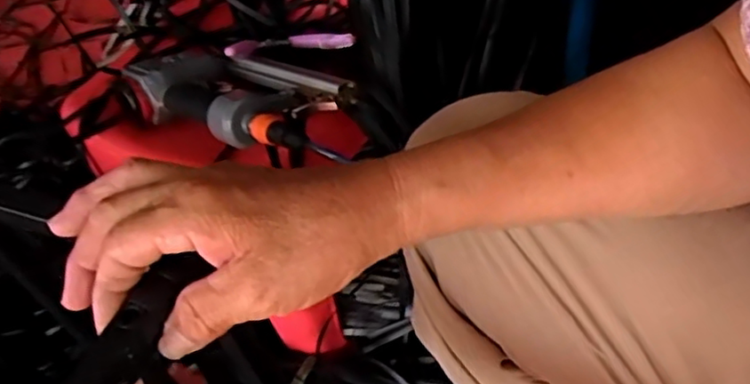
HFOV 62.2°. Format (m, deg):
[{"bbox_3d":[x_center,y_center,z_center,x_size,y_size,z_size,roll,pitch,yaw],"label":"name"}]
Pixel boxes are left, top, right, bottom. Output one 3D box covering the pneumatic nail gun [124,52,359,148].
[{"bbox_3d":[-0.139,-0.106,0.657,0.267,0.056,0.130,26,54,29],"label":"pneumatic nail gun"}]

